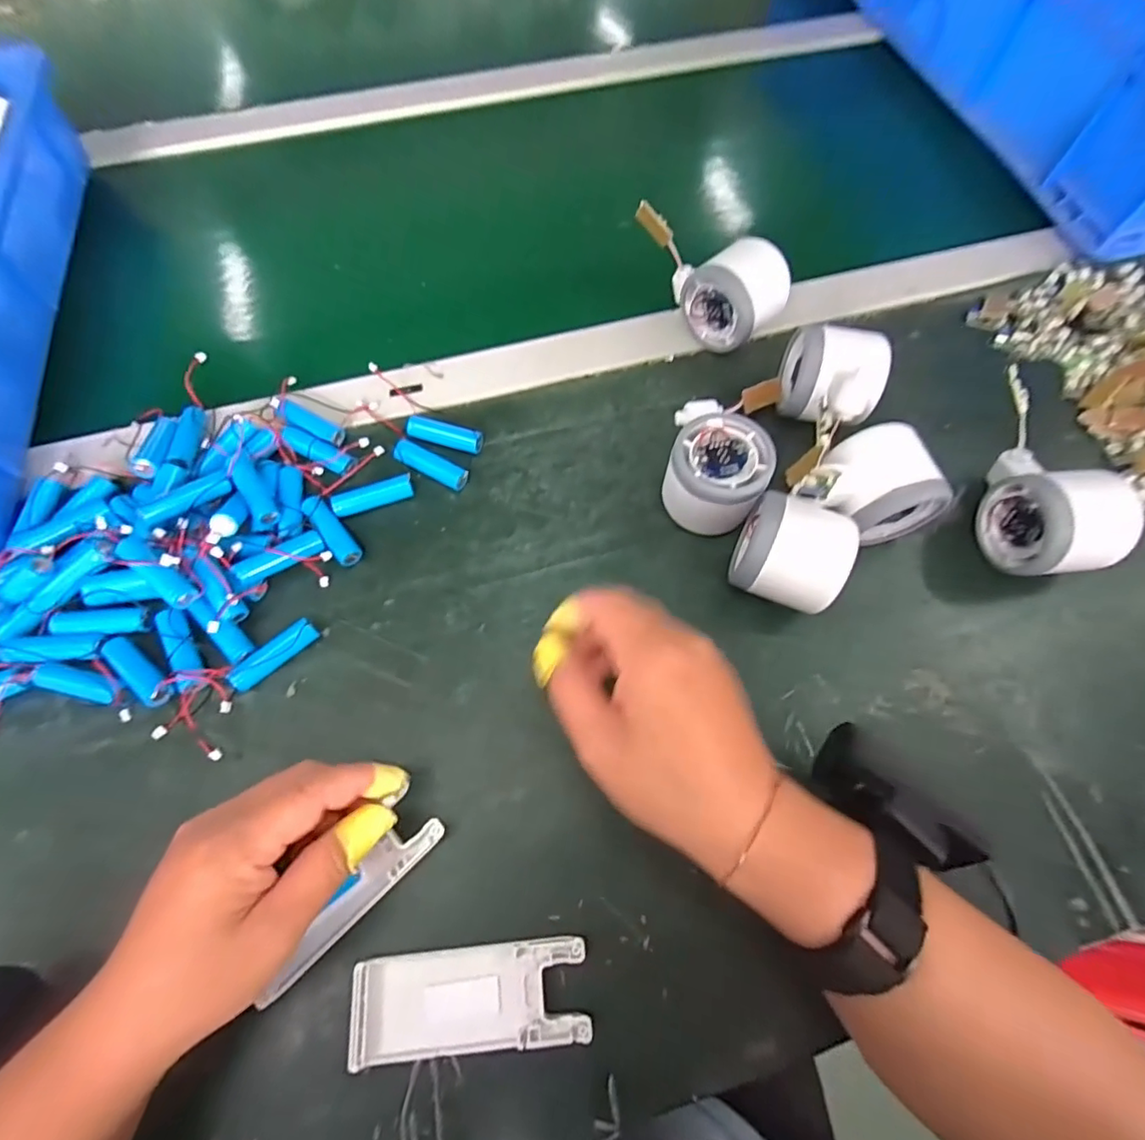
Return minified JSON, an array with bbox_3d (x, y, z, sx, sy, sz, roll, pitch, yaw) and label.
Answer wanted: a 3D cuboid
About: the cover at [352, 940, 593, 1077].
[{"bbox_3d":[-0.046,0.199,0.257,0.104,0.012,0.041,-4,68,-3],"label":"cover"}]

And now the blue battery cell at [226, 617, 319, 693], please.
[{"bbox_3d":[-0.171,0.048,0.317,0.051,0.015,0.014,-38,73,-15],"label":"blue battery cell"}]

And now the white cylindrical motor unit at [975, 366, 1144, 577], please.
[{"bbox_3d":[0.283,-0.055,0.342,0.048,0.063,0.117,-6,68,-4],"label":"white cylindrical motor unit"}]

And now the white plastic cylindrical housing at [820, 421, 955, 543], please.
[{"bbox_3d":[0.181,-0.050,0.340,0.069,0.052,0.056,-6,68,-4],"label":"white plastic cylindrical housing"}]

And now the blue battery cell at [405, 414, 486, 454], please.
[{"bbox_3d":[-0.088,-0.092,0.378,0.053,0.014,0.020,17,68,6],"label":"blue battery cell"}]

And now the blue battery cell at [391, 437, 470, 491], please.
[{"bbox_3d":[-0.094,-0.070,0.368,0.050,0.014,0.015,27,70,10],"label":"blue battery cell"}]

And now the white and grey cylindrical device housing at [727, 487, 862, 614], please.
[{"bbox_3d":[0.122,-0.005,0.320,0.059,0.055,0.063,16,68,6],"label":"white and grey cylindrical device housing"}]

